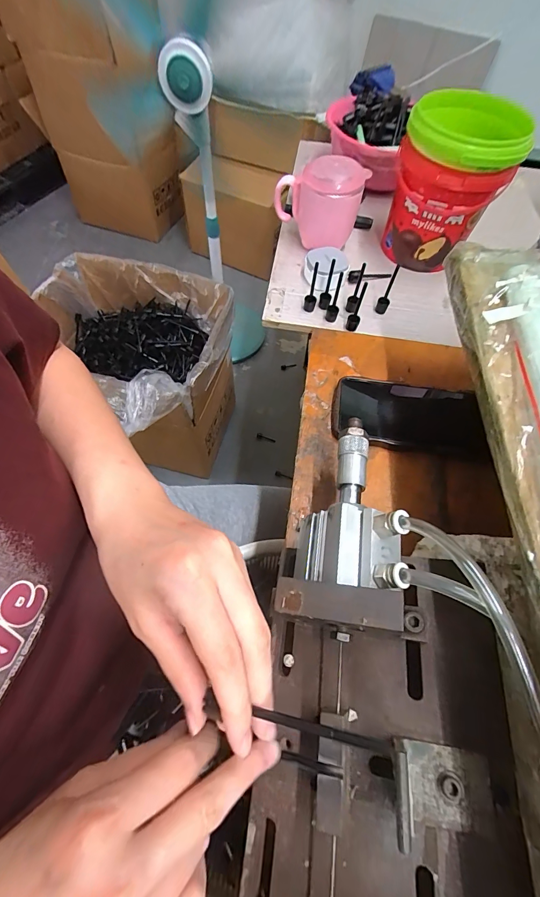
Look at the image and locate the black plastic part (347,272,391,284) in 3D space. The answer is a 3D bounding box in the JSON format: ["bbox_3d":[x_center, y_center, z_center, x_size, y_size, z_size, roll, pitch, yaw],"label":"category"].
[{"bbox_3d":[0.137,-0.237,0.485,0.061,0.015,0.010,-13,63,-10],"label":"black plastic part"}]

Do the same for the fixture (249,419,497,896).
[{"bbox_3d":[0.056,0.180,0.190,0.126,0.090,0.442,8,62,1],"label":"fixture"}]

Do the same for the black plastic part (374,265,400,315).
[{"bbox_3d":[0.145,-0.194,0.439,0.015,0.057,0.016,21,63,8],"label":"black plastic part"}]

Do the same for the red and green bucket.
[{"bbox_3d":[0.220,-0.329,0.456,0.123,0.151,0.130,1,62,-2],"label":"red and green bucket"}]

